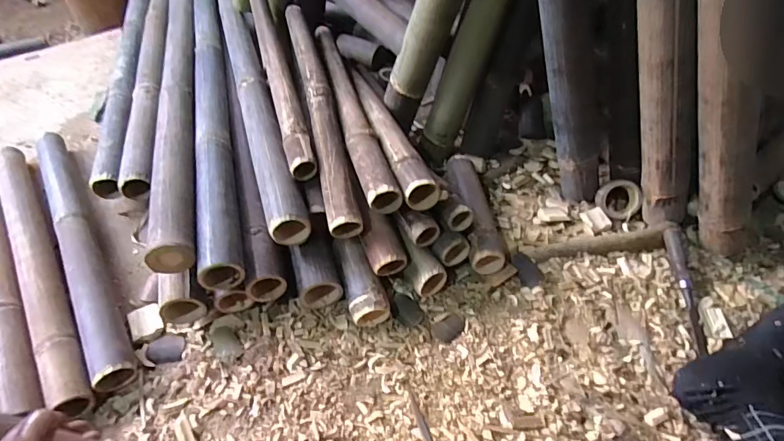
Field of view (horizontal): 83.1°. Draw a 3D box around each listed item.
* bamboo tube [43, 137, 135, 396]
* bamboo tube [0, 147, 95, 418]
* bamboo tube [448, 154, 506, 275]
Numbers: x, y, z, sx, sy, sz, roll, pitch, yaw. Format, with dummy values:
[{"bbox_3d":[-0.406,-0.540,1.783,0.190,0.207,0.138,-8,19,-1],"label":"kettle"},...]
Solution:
[{"bbox_3d":[-0.569,0.031,0.801,0.060,0.056,0.634,-28,53,-21],"label":"bamboo tube"},{"bbox_3d":[-0.624,0.060,0.777,0.060,0.055,0.645,-29,54,-22],"label":"bamboo tube"},{"bbox_3d":[0.150,-0.021,0.818,0.065,0.068,0.276,-3,48,-1],"label":"bamboo tube"}]

